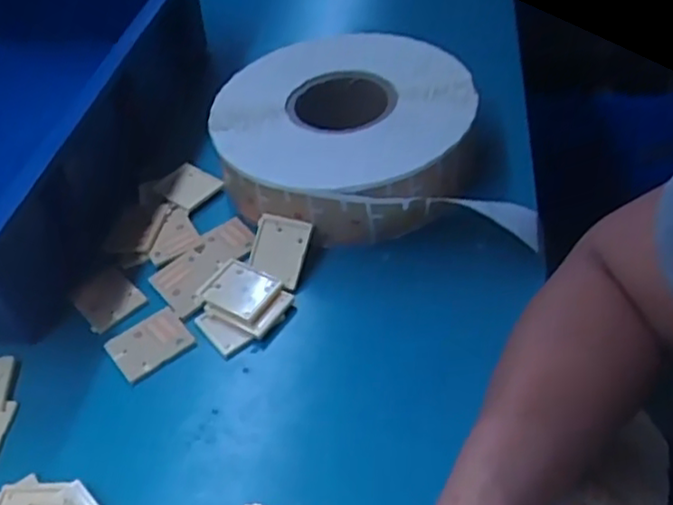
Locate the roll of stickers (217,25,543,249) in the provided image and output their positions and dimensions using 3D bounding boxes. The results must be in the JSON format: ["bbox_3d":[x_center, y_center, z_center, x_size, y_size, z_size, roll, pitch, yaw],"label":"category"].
[{"bbox_3d":[0.010,-0.097,0.557,0.207,0.067,0.221,-10,46,-4],"label":"roll of stickers"}]

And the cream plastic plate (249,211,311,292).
[{"bbox_3d":[-0.043,-0.002,0.501,0.046,0.010,0.048,12,80,30],"label":"cream plastic plate"}]

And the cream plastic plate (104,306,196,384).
[{"bbox_3d":[-0.128,0.061,0.465,0.051,0.004,0.044,-32,51,-23],"label":"cream plastic plate"}]

